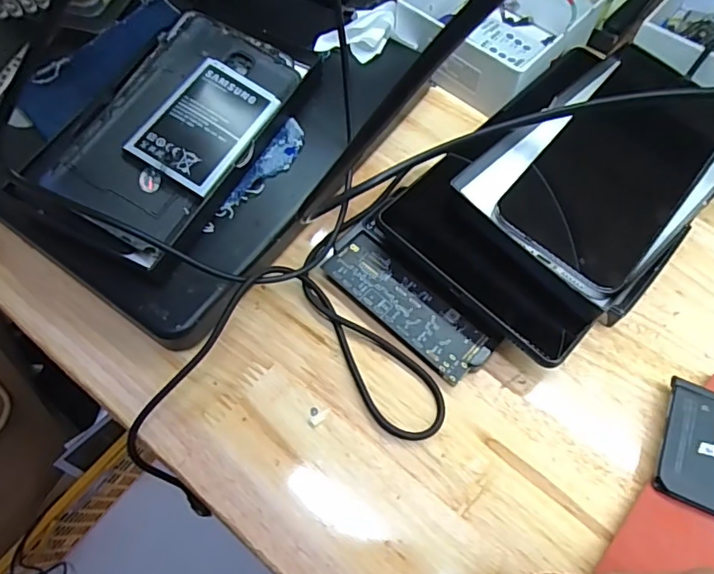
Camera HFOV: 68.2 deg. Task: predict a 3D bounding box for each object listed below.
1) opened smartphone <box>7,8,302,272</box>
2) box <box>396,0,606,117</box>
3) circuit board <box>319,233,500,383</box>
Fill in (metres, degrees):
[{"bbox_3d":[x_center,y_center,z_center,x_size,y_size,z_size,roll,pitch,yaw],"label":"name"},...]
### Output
[{"bbox_3d":[-0.105,-0.092,0.299,0.087,0.011,0.155,28,67,1],"label":"opened smartphone"},{"bbox_3d":[0.102,-0.186,0.369,0.111,0.040,0.125,40,70,19],"label":"box"},{"bbox_3d":[0.028,0.011,0.292,0.099,0.009,0.036,40,70,19],"label":"circuit board"}]

